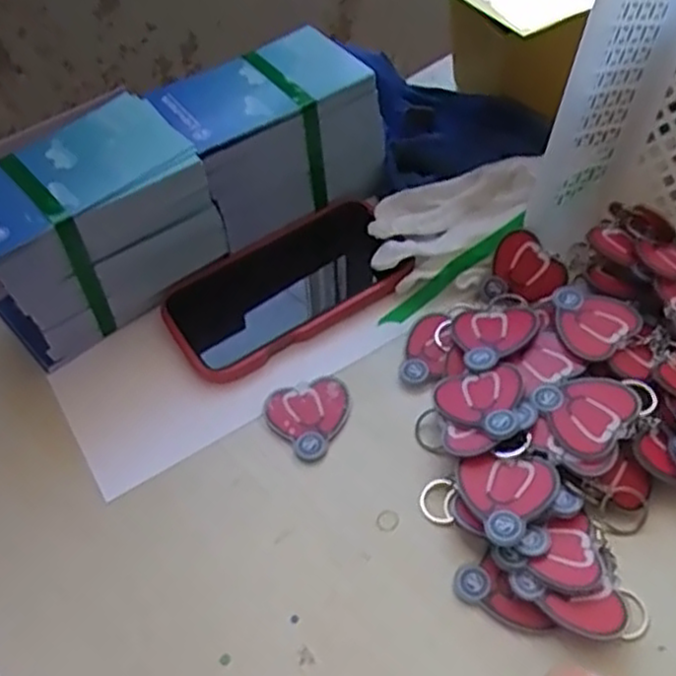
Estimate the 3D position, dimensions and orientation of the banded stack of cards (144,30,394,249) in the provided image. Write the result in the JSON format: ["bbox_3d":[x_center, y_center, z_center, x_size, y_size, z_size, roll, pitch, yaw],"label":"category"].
[{"bbox_3d":[-0.046,-0.144,0.513,0.139,0.085,0.095,-31,56,-17],"label":"banded stack of cards"}]

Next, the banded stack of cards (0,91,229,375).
[{"bbox_3d":[-0.160,-0.069,0.468,0.144,0.102,0.088,-34,57,-19],"label":"banded stack of cards"}]

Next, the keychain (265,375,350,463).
[{"bbox_3d":[-0.015,0.045,0.441,0.050,0.005,0.051,-3,52,4],"label":"keychain"}]

